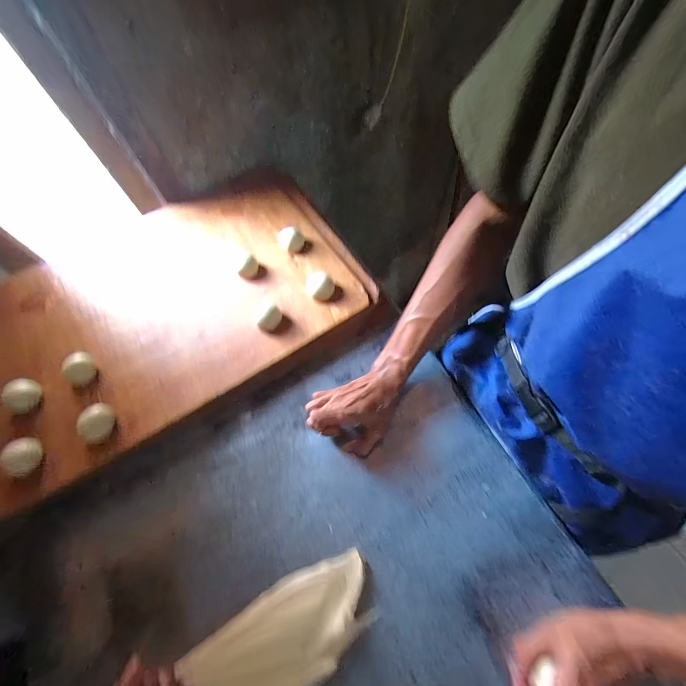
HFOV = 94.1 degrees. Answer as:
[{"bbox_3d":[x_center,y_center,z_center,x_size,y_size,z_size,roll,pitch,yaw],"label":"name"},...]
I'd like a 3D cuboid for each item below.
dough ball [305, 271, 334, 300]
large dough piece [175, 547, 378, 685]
[{"bbox_3d":[-0.037,-0.090,0.505,0.043,0.030,0.041,-2,63,4],"label":"dough ball"},{"bbox_3d":[-0.063,0.322,0.348,0.206,0.014,0.093,-28,65,-10],"label":"large dough piece"}]

